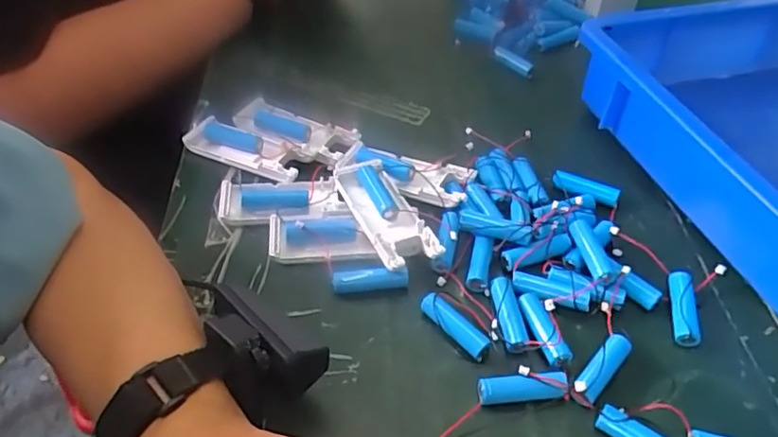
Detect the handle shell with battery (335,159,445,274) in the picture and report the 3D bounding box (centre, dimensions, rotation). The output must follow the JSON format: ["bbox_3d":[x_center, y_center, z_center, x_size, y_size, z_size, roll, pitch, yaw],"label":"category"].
[{"bbox_3d":[-0.004,-0.001,0.420,0.039,0.024,0.103,-19,48,-19],"label":"handle shell with battery"}]

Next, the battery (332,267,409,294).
[{"bbox_3d":[-0.012,0.040,0.383,0.049,0.015,0.011,-1,45,-2],"label":"battery"}]

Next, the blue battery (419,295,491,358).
[{"bbox_3d":[0.041,0.065,0.363,0.014,0.013,0.049,-33,54,-29],"label":"blue battery"}]

